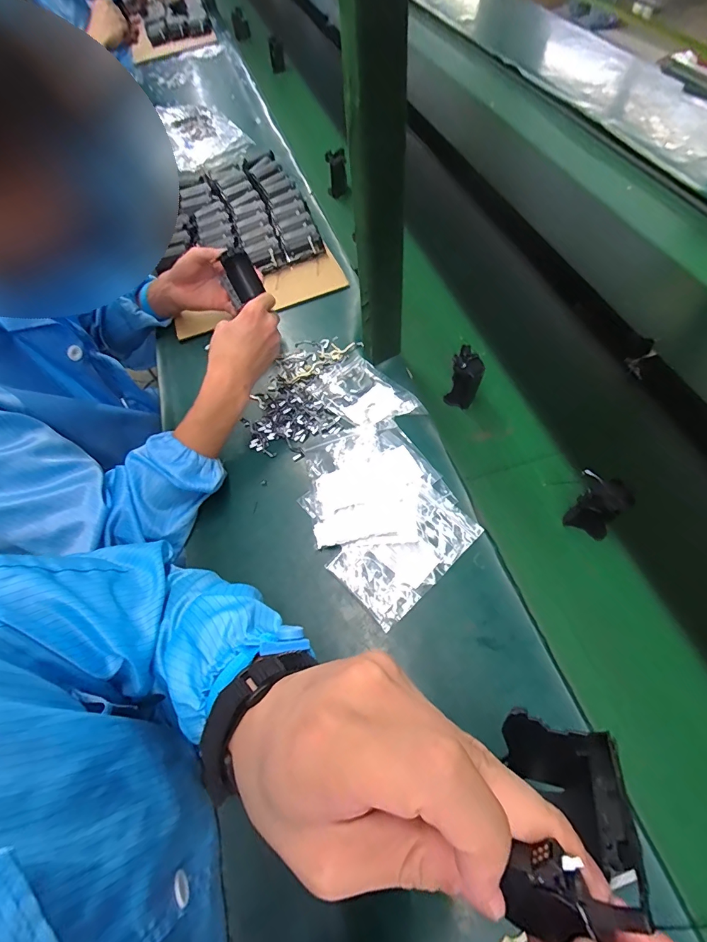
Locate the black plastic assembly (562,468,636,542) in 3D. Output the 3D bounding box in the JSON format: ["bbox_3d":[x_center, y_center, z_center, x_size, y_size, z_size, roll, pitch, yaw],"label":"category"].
[{"bbox_3d":[0.260,0.038,0.446,0.031,0.089,0.059,-38,63,-16],"label":"black plastic assembly"}]

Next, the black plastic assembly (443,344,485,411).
[{"bbox_3d":[0.148,-0.120,0.550,0.040,0.064,0.055,14,62,14],"label":"black plastic assembly"}]

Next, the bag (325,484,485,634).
[{"bbox_3d":[0.059,0.088,0.463,0.152,0.014,0.094,-40,64,-16],"label":"bag"}]

